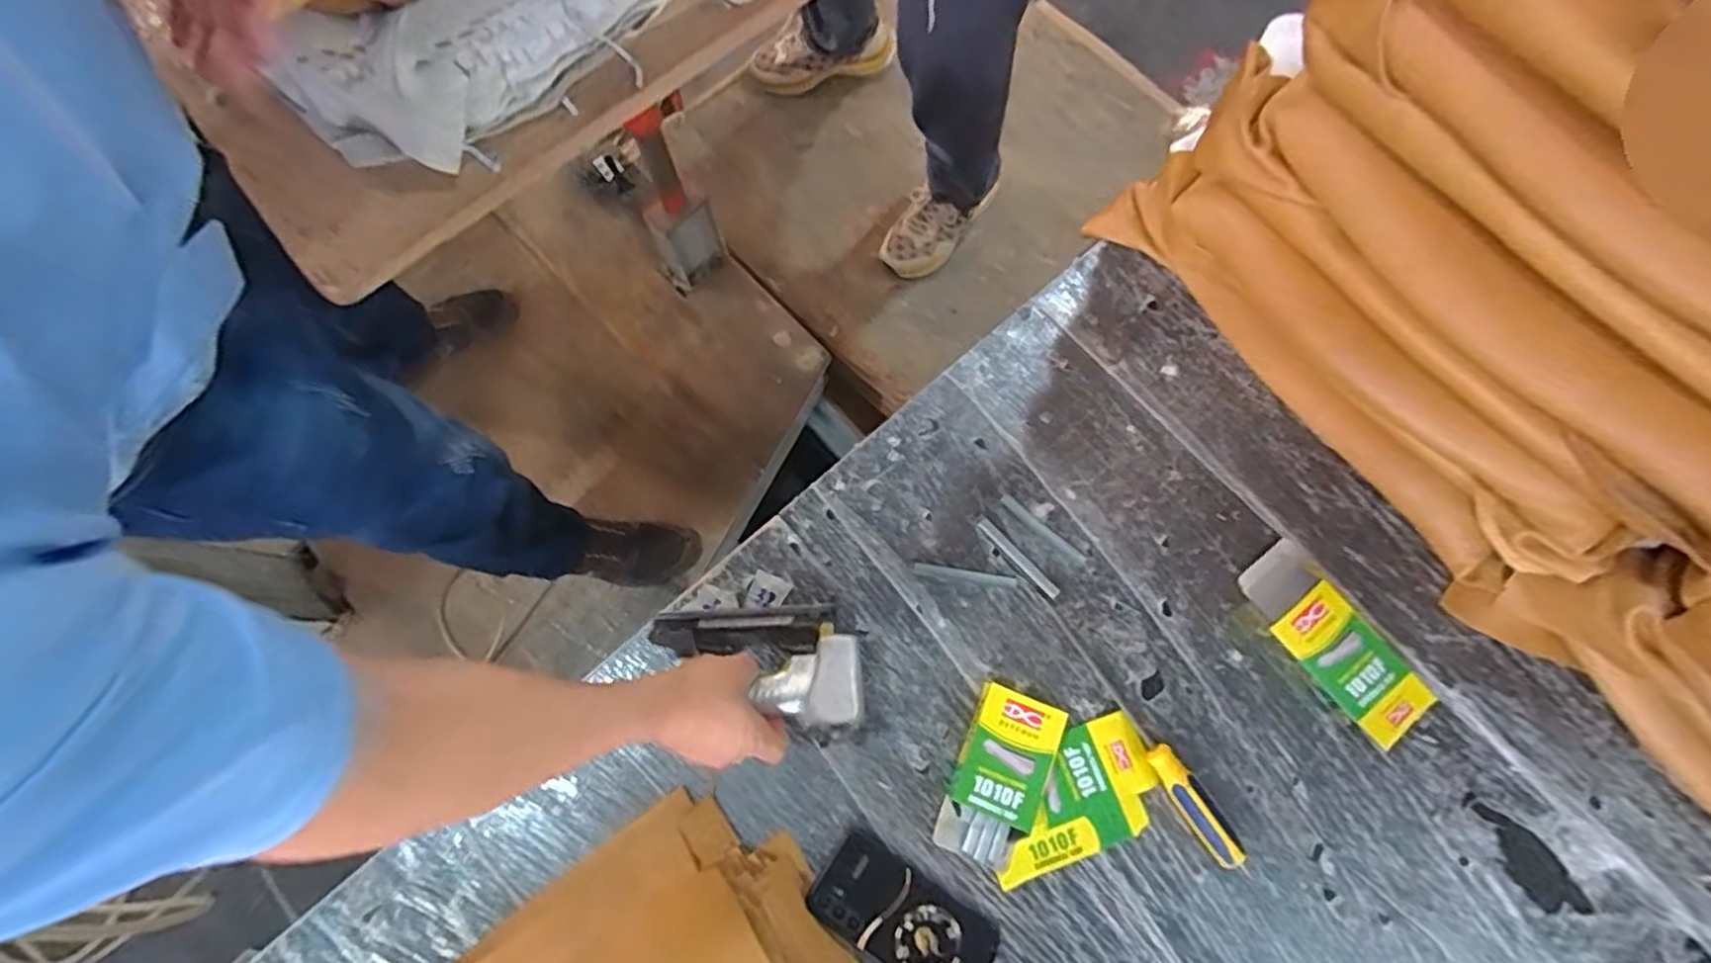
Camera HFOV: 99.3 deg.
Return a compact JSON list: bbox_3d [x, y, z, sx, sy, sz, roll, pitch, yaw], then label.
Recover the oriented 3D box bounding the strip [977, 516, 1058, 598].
[{"bbox_3d":[0.162,0.076,0.725,0.014,0.004,0.103,-42,80,-9],"label":"strip"}]

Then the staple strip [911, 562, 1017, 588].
[{"bbox_3d":[0.108,0.093,0.722,0.100,0.004,0.012,9,76,2],"label":"staple strip"}]

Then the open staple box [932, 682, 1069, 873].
[{"bbox_3d":[0.129,0.265,0.655,0.076,0.038,0.146,21,77,5],"label":"open staple box"}]

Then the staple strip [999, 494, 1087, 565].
[{"bbox_3d":[0.185,0.047,0.718,0.100,0.004,0.010,40,79,9],"label":"staple strip"}]

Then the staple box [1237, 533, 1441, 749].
[{"bbox_3d":[0.445,0.150,0.681,0.084,0.035,0.187,-34,79,-8],"label":"staple box"}]

